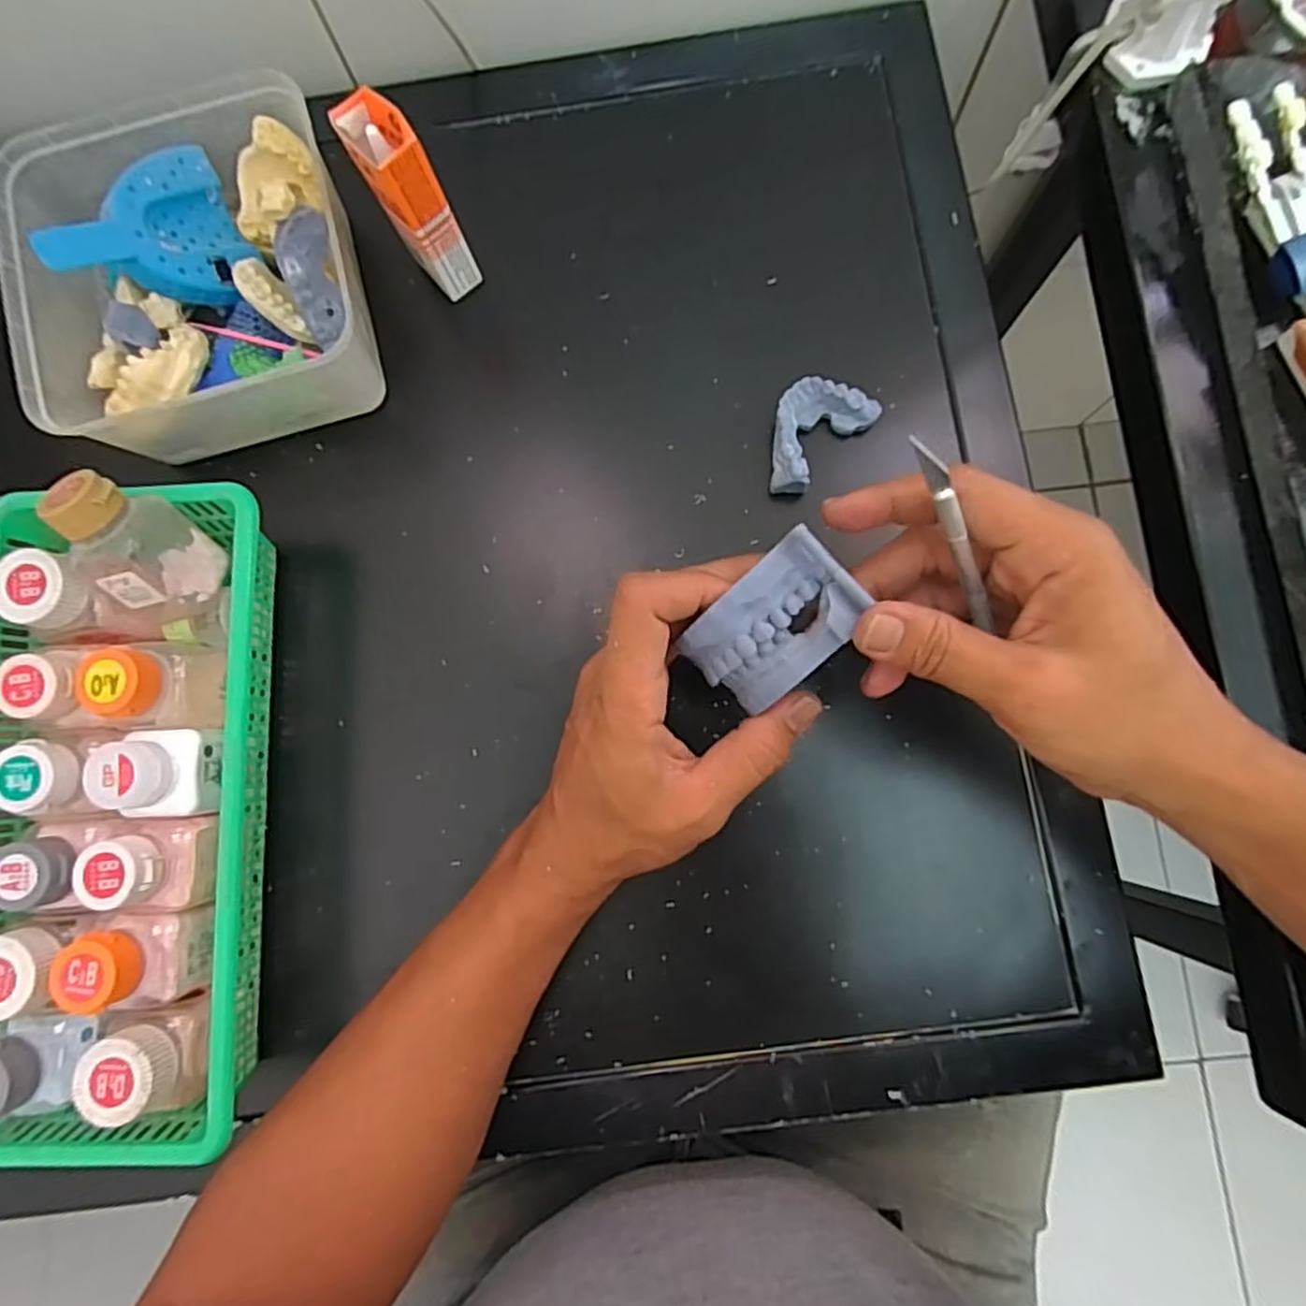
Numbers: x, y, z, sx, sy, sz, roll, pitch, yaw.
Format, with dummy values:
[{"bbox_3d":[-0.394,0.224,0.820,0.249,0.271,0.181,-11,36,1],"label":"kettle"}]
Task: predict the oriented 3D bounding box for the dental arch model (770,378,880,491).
[{"bbox_3d":[0.082,-0.117,0.388,0.041,0.021,0.067,44,87,8],"label":"dental arch model"}]

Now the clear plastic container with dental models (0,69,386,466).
[{"bbox_3d":[-0.235,-0.200,0.387,0.162,0.079,0.169,-15,82,2],"label":"clear plastic container with dental models"}]

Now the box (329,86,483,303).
[{"bbox_3d":[-0.121,-0.227,0.374,0.029,0.098,0.042,-32,81,-1],"label":"box"}]

